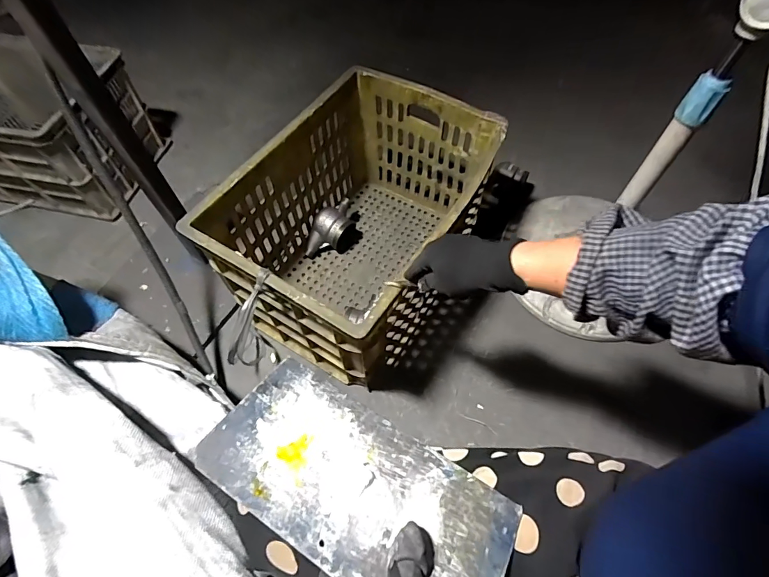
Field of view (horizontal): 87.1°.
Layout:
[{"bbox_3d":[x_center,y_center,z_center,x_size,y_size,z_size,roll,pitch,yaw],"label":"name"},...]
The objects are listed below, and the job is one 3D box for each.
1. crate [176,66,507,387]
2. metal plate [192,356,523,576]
[{"bbox_3d":[-0.042,-0.123,0.819,0.373,0.313,0.521,24,63,15],"label":"crate"},{"bbox_3d":[-0.019,0.151,0.314,0.236,0.004,0.113,29,45,14],"label":"metal plate"}]

